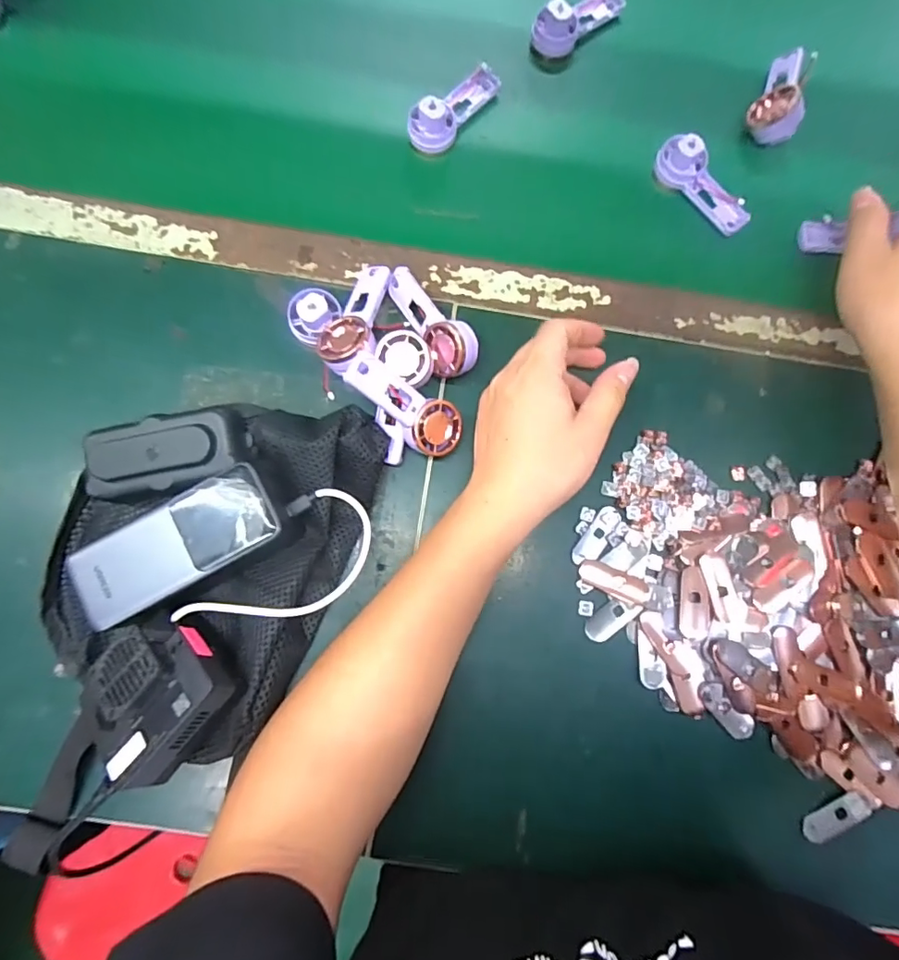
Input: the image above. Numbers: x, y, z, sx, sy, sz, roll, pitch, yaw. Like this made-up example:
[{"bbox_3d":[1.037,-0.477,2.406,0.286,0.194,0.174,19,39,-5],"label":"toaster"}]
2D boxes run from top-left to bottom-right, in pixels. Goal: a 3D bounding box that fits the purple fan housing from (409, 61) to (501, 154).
[{"bbox_3d":[0.006,-0.316,0.430,0.032,0.031,0.094,43,82,5],"label":"purple fan housing"}]

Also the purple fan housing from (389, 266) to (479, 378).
[{"bbox_3d":[-0.011,-0.120,0.388,0.035,0.038,0.095,-26,83,-6],"label":"purple fan housing"}]

